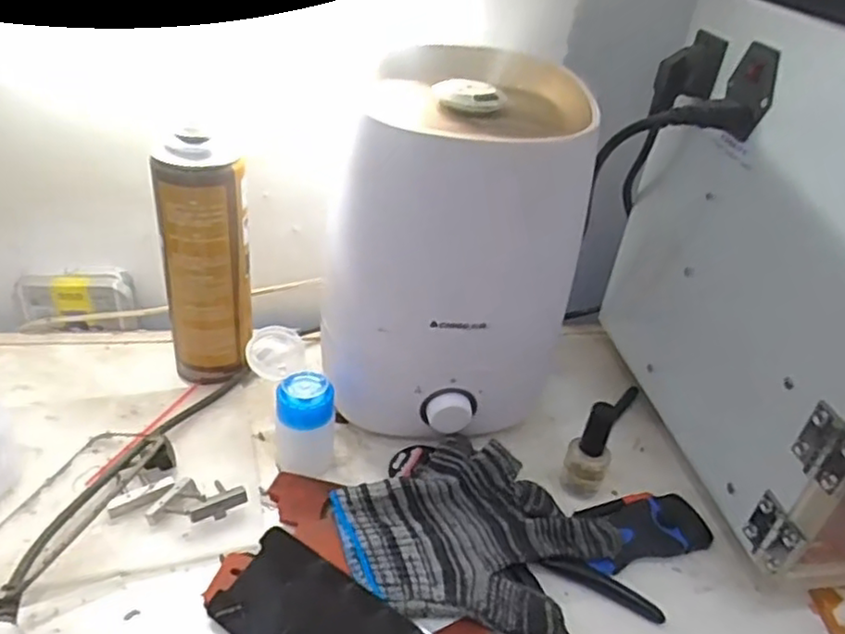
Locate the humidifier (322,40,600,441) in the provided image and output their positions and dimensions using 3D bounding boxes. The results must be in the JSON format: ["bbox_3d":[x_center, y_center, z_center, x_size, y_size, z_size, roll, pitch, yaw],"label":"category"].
[{"bbox_3d":[0.029,-0.042,0.491,0.162,0.256,0.148,18,36,15],"label":"humidifier"}]

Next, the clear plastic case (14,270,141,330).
[{"bbox_3d":[-0.306,-0.014,0.597,0.091,0.050,0.026,-2,36,-14],"label":"clear plastic case"}]

